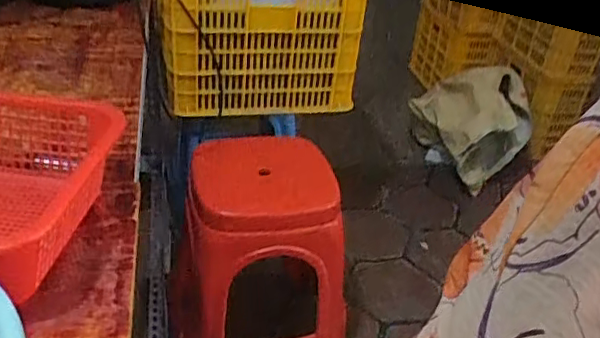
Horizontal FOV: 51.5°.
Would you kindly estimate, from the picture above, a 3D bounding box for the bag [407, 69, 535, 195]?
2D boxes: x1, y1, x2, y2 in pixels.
[{"bbox_3d":[0.511,-0.138,1.864,0.349,0.295,0.362,13,31,15],"label":"bag"}]

